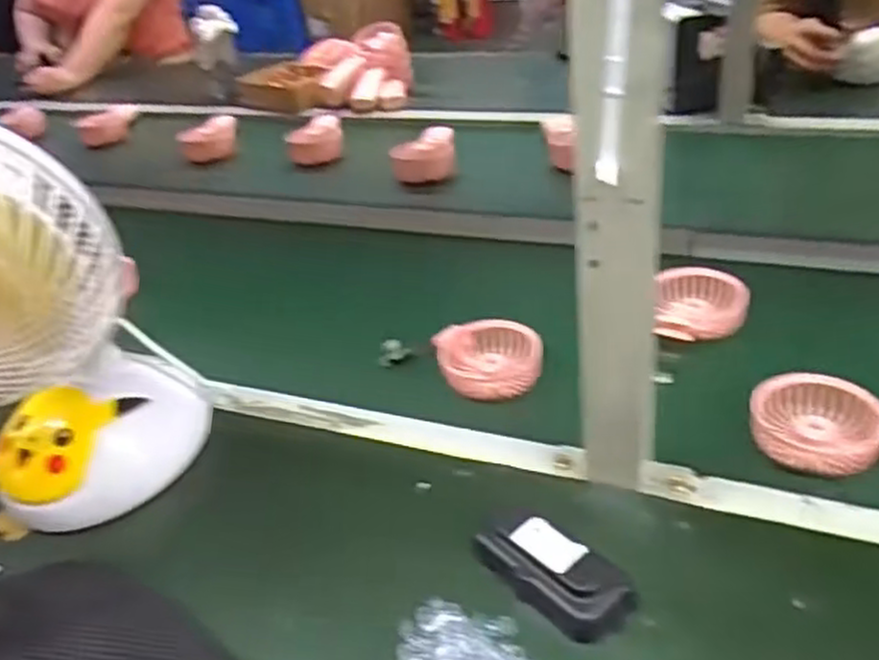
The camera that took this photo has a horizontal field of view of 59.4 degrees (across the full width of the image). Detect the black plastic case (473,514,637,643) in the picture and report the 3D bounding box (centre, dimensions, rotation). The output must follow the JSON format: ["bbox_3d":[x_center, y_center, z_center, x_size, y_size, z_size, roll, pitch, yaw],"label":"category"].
[{"bbox_3d":[0.071,0.150,0.489,0.044,0.026,0.099,-33,41,-31],"label":"black plastic case"}]

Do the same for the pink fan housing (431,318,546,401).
[{"bbox_3d":[0.045,0.028,0.718,0.097,0.042,0.069,-1,35,11],"label":"pink fan housing"}]

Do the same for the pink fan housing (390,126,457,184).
[{"bbox_3d":[-0.023,-0.286,1.212,0.095,0.050,0.153,-7,34,3],"label":"pink fan housing"}]

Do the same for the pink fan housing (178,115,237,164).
[{"bbox_3d":[-0.405,-0.338,1.370,0.106,0.043,0.115,-15,35,-9],"label":"pink fan housing"}]

